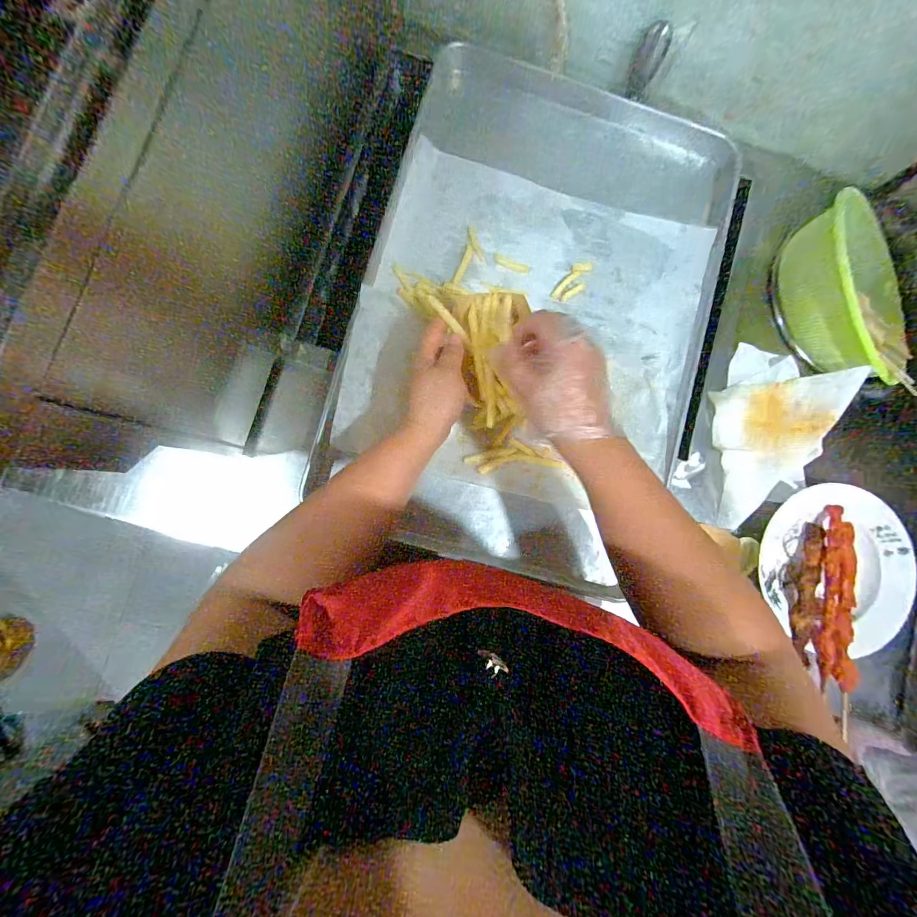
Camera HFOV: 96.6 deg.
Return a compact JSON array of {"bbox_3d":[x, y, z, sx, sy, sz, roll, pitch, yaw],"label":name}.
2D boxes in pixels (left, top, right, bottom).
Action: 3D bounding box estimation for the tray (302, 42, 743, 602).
[{"bbox_3d":[0.094,-0.175,0.473,0.385,0.056,0.592,16,85,-5],"label":"tray"}]

